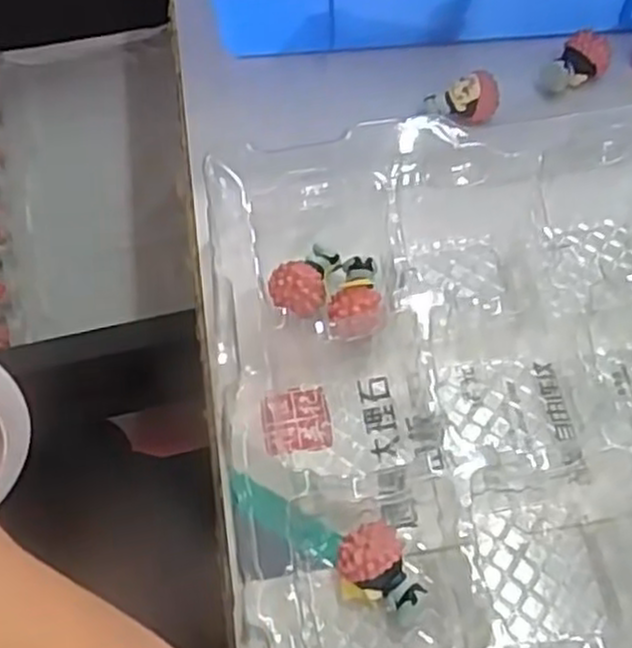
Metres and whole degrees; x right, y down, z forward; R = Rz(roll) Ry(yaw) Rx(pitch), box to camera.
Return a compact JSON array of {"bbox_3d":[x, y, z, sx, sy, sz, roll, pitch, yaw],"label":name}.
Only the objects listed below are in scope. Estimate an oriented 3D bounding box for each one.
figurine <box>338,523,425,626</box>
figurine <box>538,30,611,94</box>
[{"bbox_3d":[0.020,0.072,0.225,0.024,0.020,0.022,10,64,9],"label":"figurine"},{"bbox_3d":[0.106,-0.107,0.316,0.028,0.012,0.017,-34,65,-13],"label":"figurine"}]

